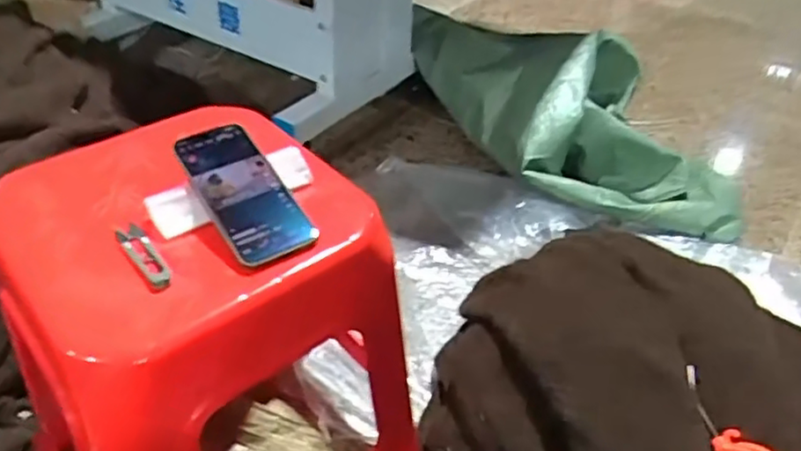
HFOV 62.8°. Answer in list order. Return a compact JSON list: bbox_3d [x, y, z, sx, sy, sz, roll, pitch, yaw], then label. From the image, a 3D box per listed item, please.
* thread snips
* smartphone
[{"bbox_3d":[-0.220,0.025,0.565,0.022,0.005,0.089,-26,48,-31],"label":"thread snips"},{"bbox_3d":[-0.144,-0.033,0.597,0.073,0.010,0.160,-25,63,-29],"label":"smartphone"}]

